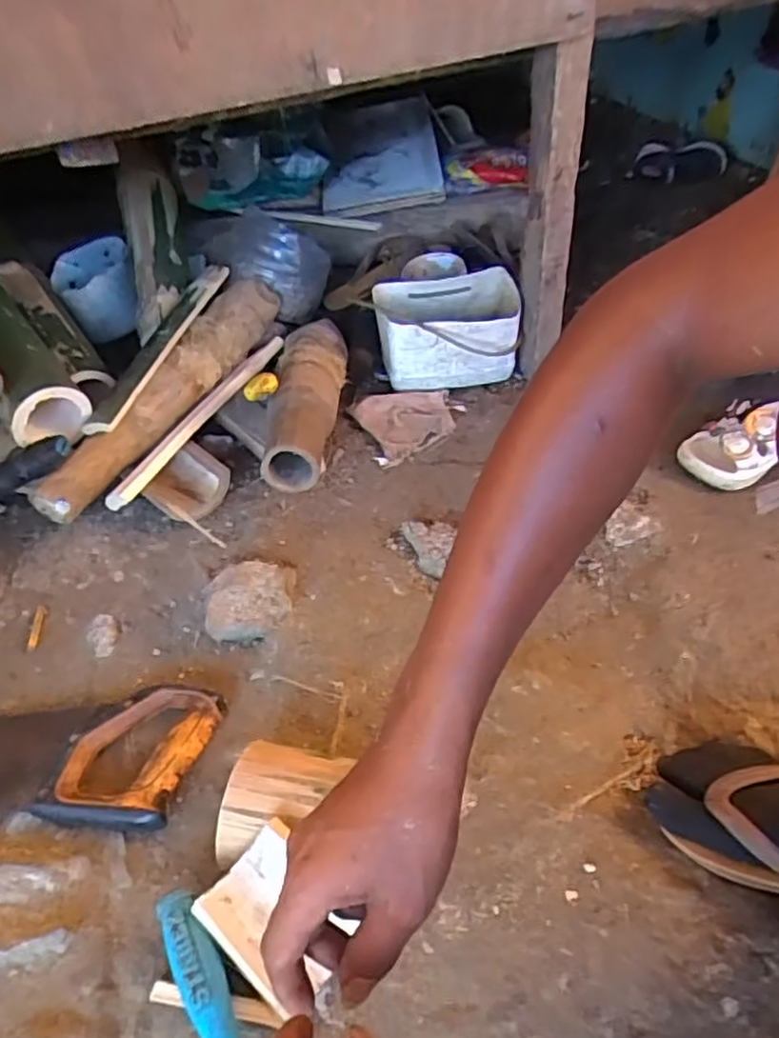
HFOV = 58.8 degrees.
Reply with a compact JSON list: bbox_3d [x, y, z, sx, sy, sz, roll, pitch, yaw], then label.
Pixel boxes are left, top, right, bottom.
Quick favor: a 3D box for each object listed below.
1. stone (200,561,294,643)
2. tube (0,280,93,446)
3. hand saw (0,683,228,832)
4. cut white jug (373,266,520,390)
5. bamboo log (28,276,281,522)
[{"bbox_3d":[-0.147,0.083,0.722,0.096,0.041,0.077,-9,45,-3],"label":"stone"},{"bbox_3d":[-0.474,-0.219,0.859,0.089,0.096,0.319,-30,65,-21],"label":"tube"},{"bbox_3d":[-0.417,0.207,0.659,0.502,0.036,0.130,2,46,9],"label":"hand saw"},{"bbox_3d":[0.084,-0.262,0.976,0.191,0.117,0.120,-3,45,3],"label":"cut white jug"},{"bbox_3d":[-0.277,-0.179,0.907,0.075,0.067,0.463,16,49,20],"label":"bamboo log"}]

